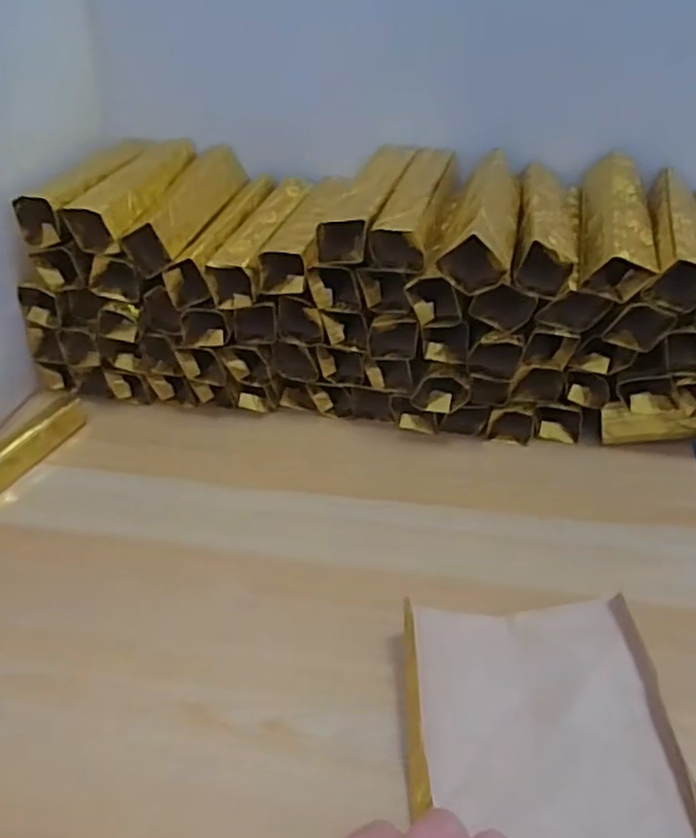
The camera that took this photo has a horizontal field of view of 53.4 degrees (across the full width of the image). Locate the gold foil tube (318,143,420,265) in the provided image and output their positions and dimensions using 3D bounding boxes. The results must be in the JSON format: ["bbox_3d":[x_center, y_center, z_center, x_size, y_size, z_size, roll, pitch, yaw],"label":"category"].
[{"bbox_3d":[0.017,-0.141,0.441,0.031,0.025,0.131,9,41,16],"label":"gold foil tube"}]

